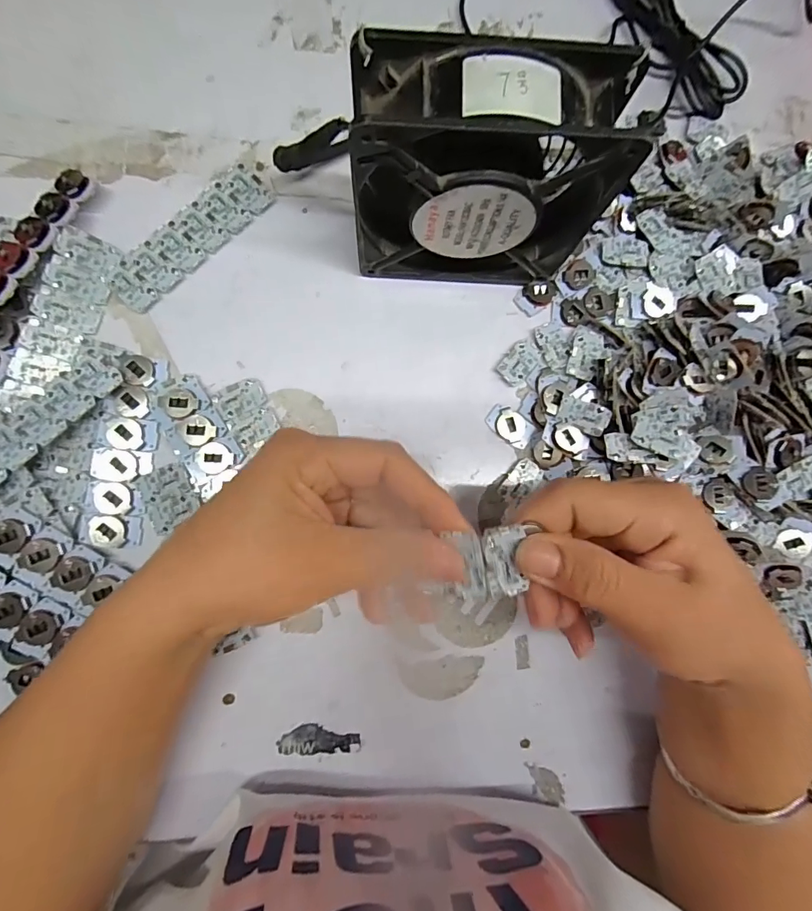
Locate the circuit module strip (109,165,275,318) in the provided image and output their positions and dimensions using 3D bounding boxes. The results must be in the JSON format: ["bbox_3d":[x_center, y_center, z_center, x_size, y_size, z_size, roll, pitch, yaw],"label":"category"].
[{"bbox_3d":[-0.127,-0.131,0.271,0.029,0.007,0.110,45,82,-1],"label":"circuit module strip"}]

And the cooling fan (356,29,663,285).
[{"bbox_3d":[0.034,-0.134,0.230,0.118,0.122,0.040,0,85,-6],"label":"cooling fan"}]

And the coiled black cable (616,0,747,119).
[{"bbox_3d":[0.184,-0.298,0.313,0.040,0.017,0.135,-34,89,-8],"label":"coiled black cable"}]

